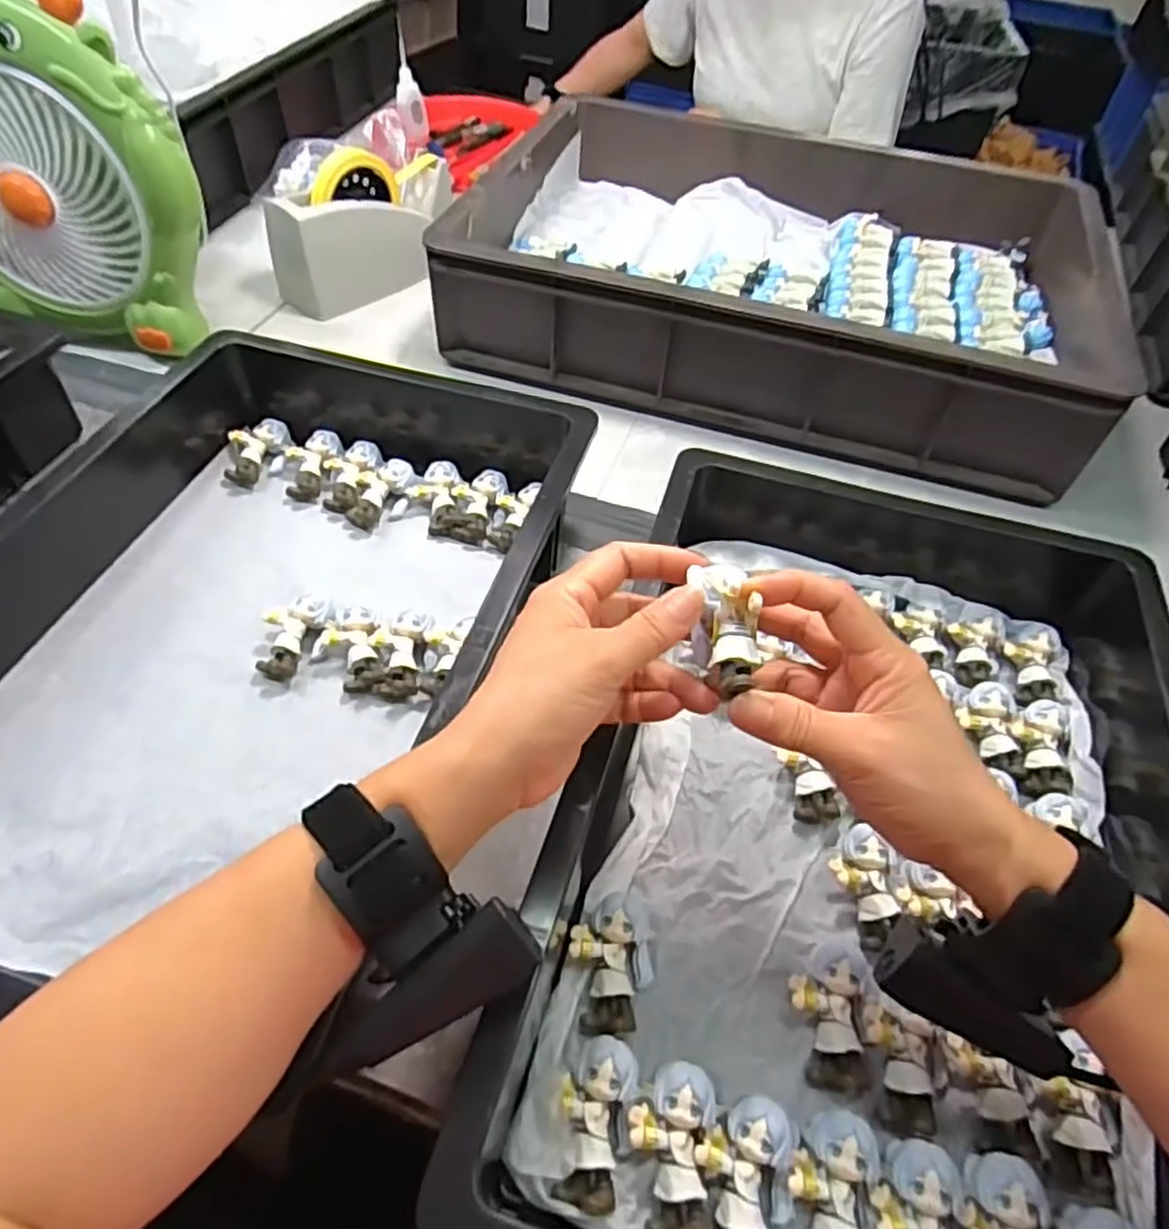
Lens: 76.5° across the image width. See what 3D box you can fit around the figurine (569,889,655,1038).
[{"bbox_3d":[0.015,0.168,0.358,0.040,0.022,0.060,-2,52,-6],"label":"figurine"}]

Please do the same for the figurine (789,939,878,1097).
[{"bbox_3d":[0.118,0.191,0.354,0.039,0.022,0.063,9,64,4],"label":"figurine"}]

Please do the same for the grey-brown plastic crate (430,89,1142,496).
[{"bbox_3d":[0.184,-0.331,0.704,0.539,0.102,0.362,17,52,9],"label":"grey-brown plastic crate"}]

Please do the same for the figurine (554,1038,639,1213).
[{"bbox_3d":[0.004,0.217,0.318,0.030,0.023,0.060,10,51,4],"label":"figurine"}]

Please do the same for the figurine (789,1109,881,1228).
[{"bbox_3d":[0.104,0.244,0.309,0.035,0.020,0.061,10,64,4],"label":"figurine"}]

